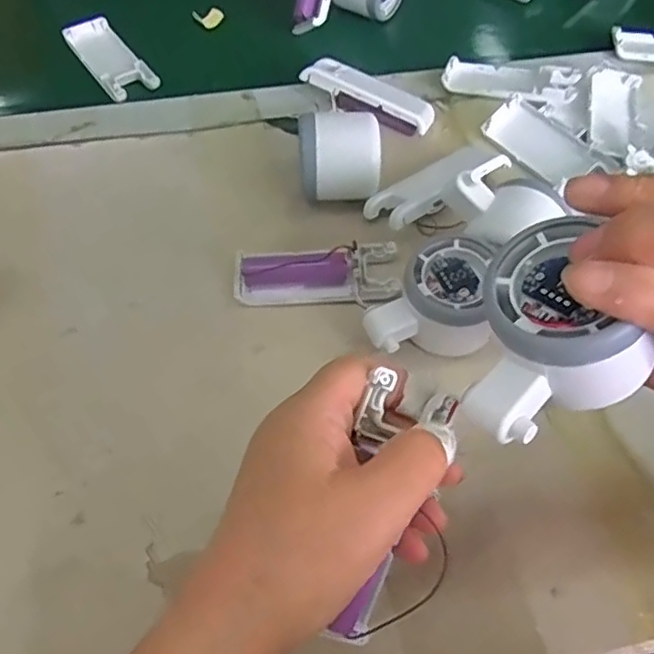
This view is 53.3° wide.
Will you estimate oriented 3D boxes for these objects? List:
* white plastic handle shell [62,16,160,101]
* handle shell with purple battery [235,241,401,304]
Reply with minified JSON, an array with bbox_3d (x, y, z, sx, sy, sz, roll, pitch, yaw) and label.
[{"bbox_3d":[-0.182,-0.225,0.543,0.041,0.009,0.103,-32,64,-19],"label":"white plastic handle shell"},{"bbox_3d":[-0.006,-0.033,0.422,0.103,0.019,0.043,-3,58,-3],"label":"handle shell with purple battery"}]

